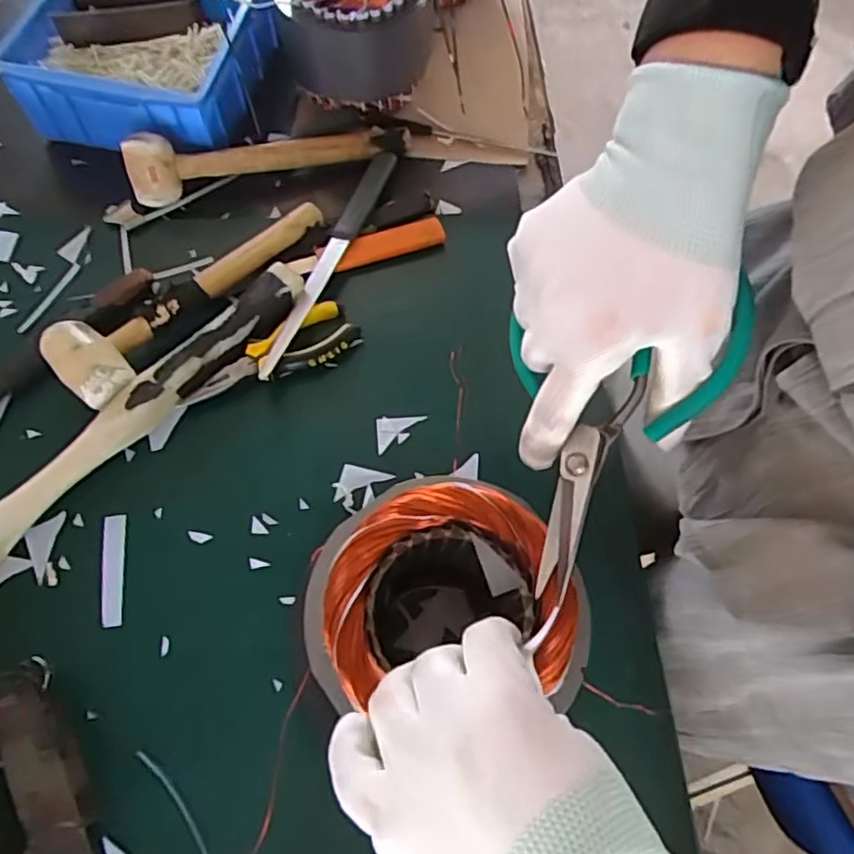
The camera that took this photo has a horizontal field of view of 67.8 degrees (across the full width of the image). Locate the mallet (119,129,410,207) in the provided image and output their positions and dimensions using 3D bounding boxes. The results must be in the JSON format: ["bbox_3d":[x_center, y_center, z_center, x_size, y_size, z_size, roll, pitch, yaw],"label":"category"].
[{"bbox_3d":[-0.147,-0.258,0.604,0.263,0.054,0.050,-10,66,-9],"label":"mallet"}]

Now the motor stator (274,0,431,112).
[{"bbox_3d":[-0.073,-0.413,0.625,0.137,0.128,0.137,-4,65,-6],"label":"motor stator"}]

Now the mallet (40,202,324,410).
[{"bbox_3d":[-0.198,-0.119,0.539,0.075,0.049,0.252,37,68,13],"label":"mallet"}]

